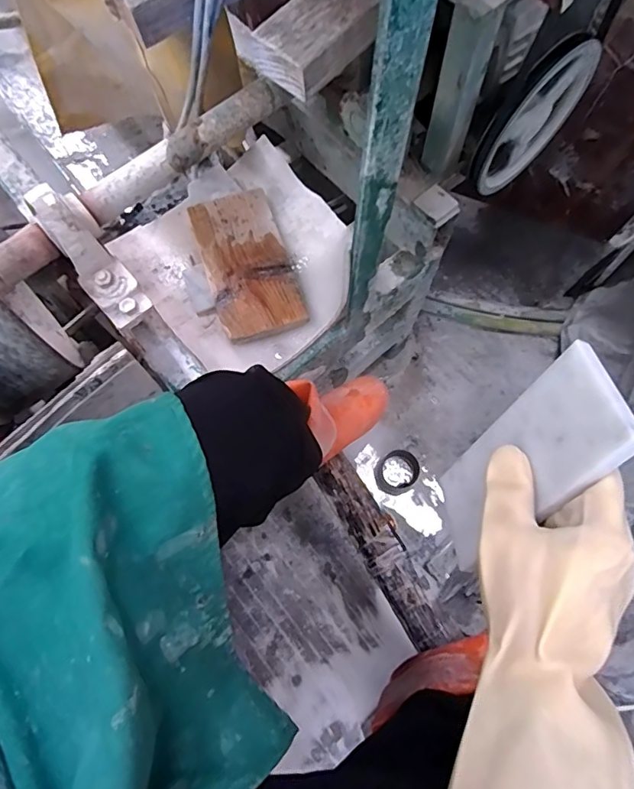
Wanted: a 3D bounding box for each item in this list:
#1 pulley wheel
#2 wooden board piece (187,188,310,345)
[{"bbox_3d":[0.287,-0.361,0.665,0.194,0.207,0.019,-38,74,-11],"label":"pulley wheel"},{"bbox_3d":[-0.105,-0.197,0.765,0.121,0.025,0.239,-18,72,-5],"label":"wooden board piece"}]

